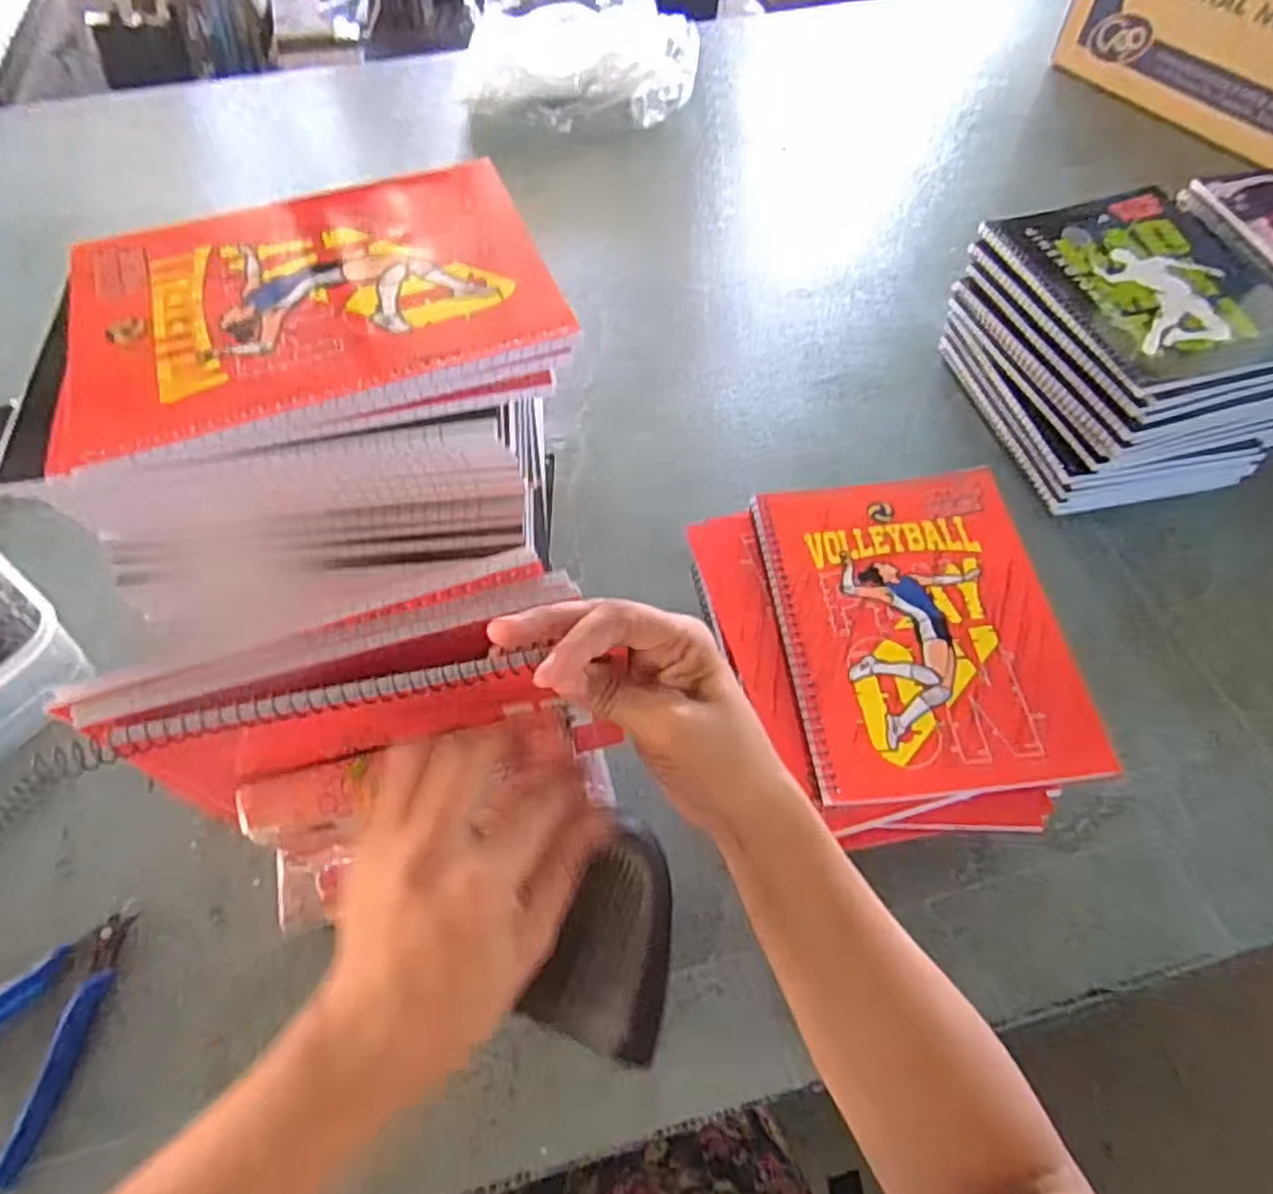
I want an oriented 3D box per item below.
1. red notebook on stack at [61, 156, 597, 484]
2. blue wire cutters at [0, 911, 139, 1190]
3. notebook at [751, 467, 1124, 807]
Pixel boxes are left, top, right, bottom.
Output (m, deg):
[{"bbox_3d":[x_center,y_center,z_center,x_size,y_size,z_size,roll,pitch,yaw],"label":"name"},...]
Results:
[{"bbox_3d":[-0.144,-0.134,0.327,0.201,0.009,0.149,-17,59,-11],"label":"red notebook on stack"},{"bbox_3d":[-0.326,0.221,0.384,0.087,0.013,0.115,8,58,5],"label":"blue wire cutters"},{"bbox_3d":[0.154,0.011,0.413,0.143,0.015,0.190,-5,58,-3],"label":"notebook"}]

